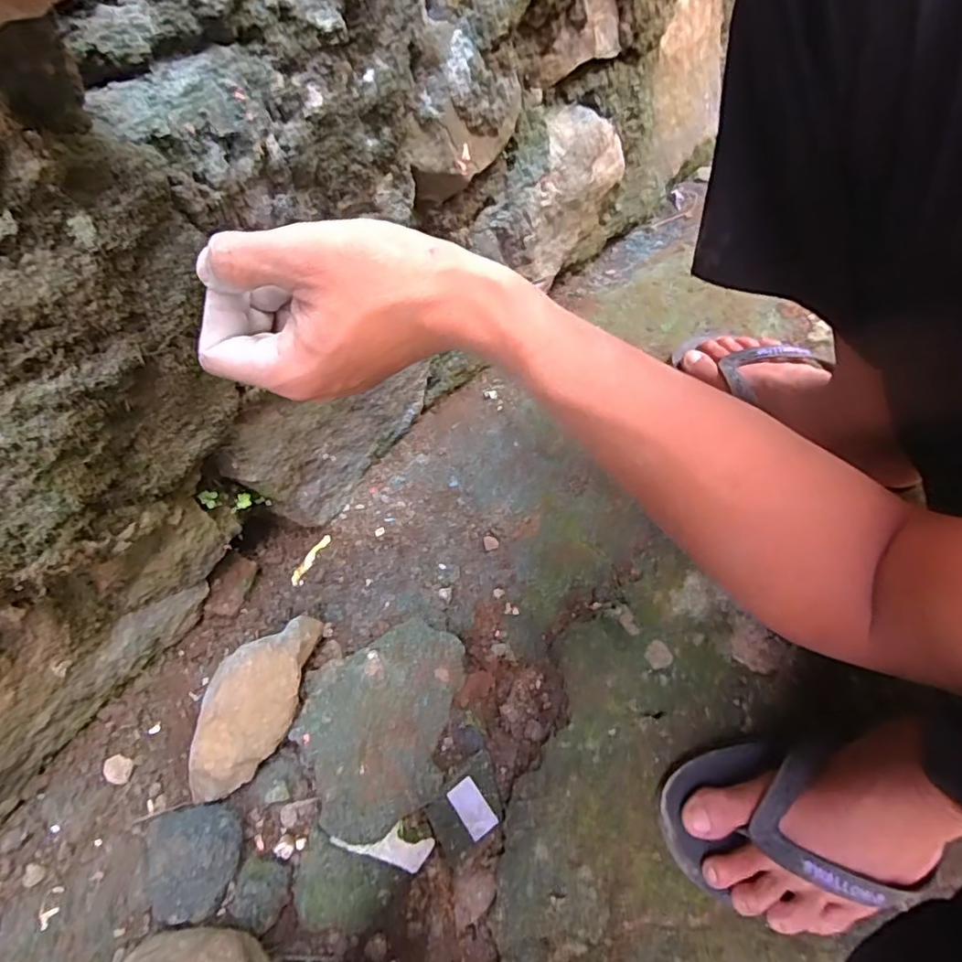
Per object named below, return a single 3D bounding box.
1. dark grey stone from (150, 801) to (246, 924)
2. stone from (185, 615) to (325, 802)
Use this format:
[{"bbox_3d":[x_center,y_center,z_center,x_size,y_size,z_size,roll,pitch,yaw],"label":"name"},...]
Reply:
[{"bbox_3d":[-0.205,0.270,0.409,0.067,0.042,0.071,-12,61,-6],"label":"dark grey stone"},{"bbox_3d":[-0.174,0.176,0.435,0.068,0.052,0.158,31,89,16],"label":"stone"}]

